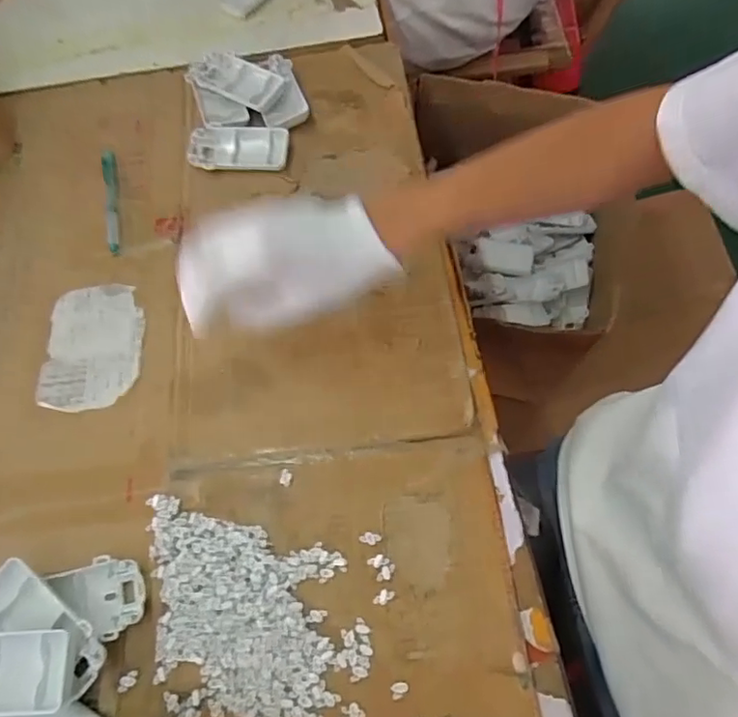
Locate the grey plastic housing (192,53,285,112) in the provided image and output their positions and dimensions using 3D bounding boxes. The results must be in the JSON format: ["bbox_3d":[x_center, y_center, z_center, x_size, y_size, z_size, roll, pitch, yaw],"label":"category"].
[{"bbox_3d":[-0.138,-0.292,0.599,0.106,0.014,0.047,25,70,16],"label":"grey plastic housing"}]

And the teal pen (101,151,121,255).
[{"bbox_3d":[-0.251,-0.154,0.553,0.013,0.010,0.126,-14,69,-3],"label":"teal pen"}]

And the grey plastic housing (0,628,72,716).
[{"bbox_3d":[-0.234,0.196,0.357,0.096,0.013,0.047,-4,64,4],"label":"grey plastic housing"}]

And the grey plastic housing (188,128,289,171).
[{"bbox_3d":[-0.129,-0.211,0.570,0.097,0.013,0.048,0,65,6],"label":"grey plastic housing"}]

